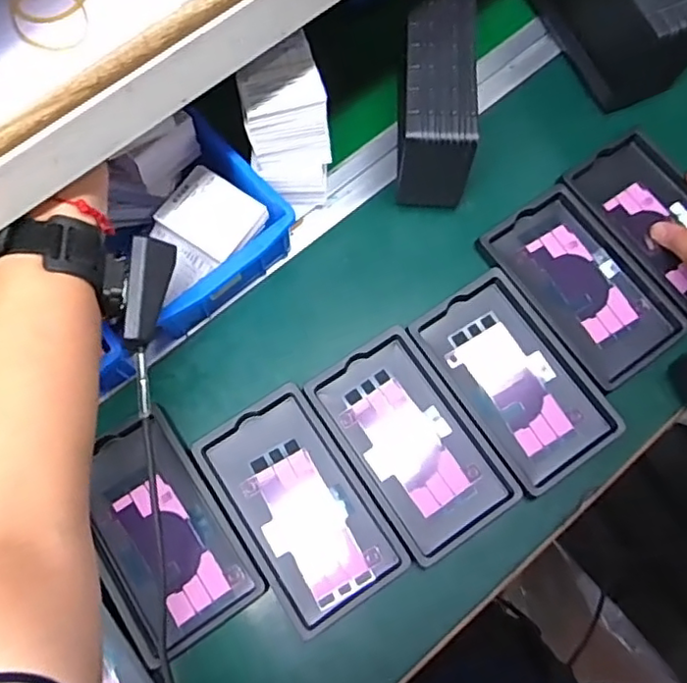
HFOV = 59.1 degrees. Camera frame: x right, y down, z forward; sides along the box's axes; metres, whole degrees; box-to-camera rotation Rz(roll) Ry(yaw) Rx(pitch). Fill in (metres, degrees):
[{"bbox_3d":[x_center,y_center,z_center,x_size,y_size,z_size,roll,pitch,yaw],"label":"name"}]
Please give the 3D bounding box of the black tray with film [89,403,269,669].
[{"bbox_3d":[-0.133,0.136,0.437,0.093,0.017,0.155,-33,75,-9],"label":"black tray with film"}]

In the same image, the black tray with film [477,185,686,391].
[{"bbox_3d":[0.195,-0.047,0.493,0.096,0.014,0.155,-34,75,-9],"label":"black tray with film"}]

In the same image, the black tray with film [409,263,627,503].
[{"bbox_3d":[0.133,0.029,0.471,0.095,0.013,0.157,-32,75,-9],"label":"black tray with film"}]

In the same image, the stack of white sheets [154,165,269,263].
[{"bbox_3d":[-0.101,-0.098,0.467,0.070,0.011,0.058,33,76,11],"label":"stack of white sheets"}]

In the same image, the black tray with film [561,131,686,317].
[{"bbox_3d":[0.267,-0.099,0.511,0.089,0.025,0.154,-32,75,-9],"label":"black tray with film"}]

